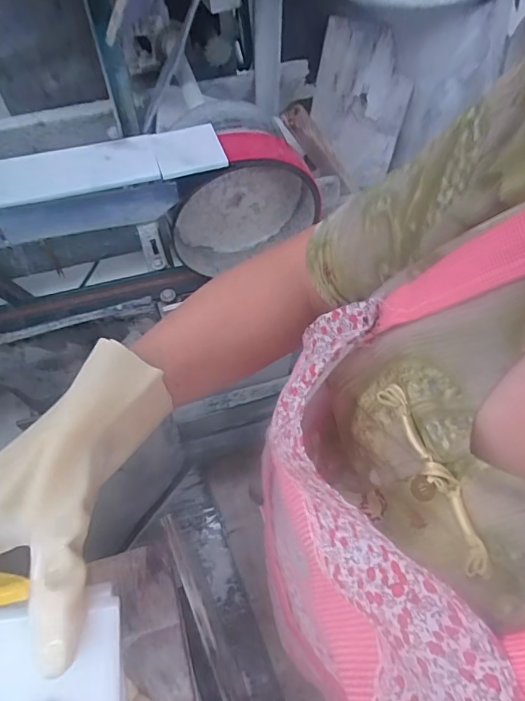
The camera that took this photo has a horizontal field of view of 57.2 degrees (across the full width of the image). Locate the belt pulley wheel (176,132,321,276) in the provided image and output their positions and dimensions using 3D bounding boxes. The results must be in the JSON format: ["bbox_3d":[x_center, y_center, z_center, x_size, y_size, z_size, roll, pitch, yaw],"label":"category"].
[{"bbox_3d":[-0.027,-0.267,0.883,0.267,0.269,0.099,-22,60,-12],"label":"belt pulley wheel"}]

